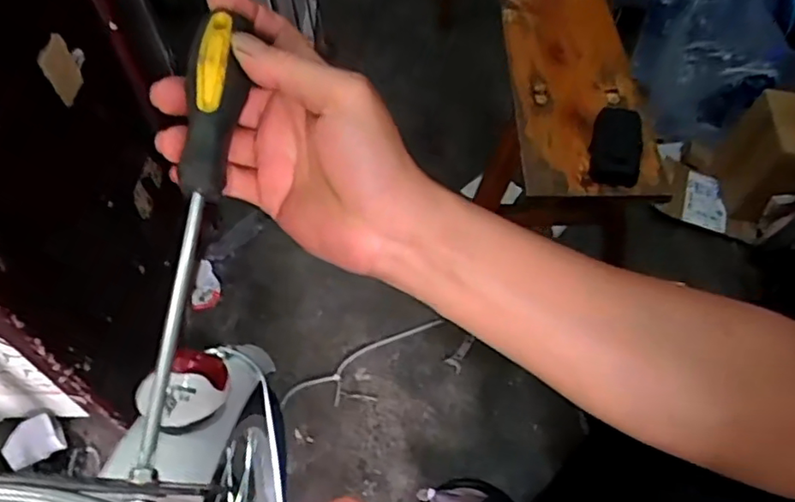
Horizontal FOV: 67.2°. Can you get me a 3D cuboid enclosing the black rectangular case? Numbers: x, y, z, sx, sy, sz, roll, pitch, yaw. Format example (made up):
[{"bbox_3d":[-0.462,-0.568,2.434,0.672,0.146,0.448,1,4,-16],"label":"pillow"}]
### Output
[{"bbox_3d":[0.246,-0.118,0.674,0.055,0.019,0.108,13,54,12],"label":"black rectangular case"}]

